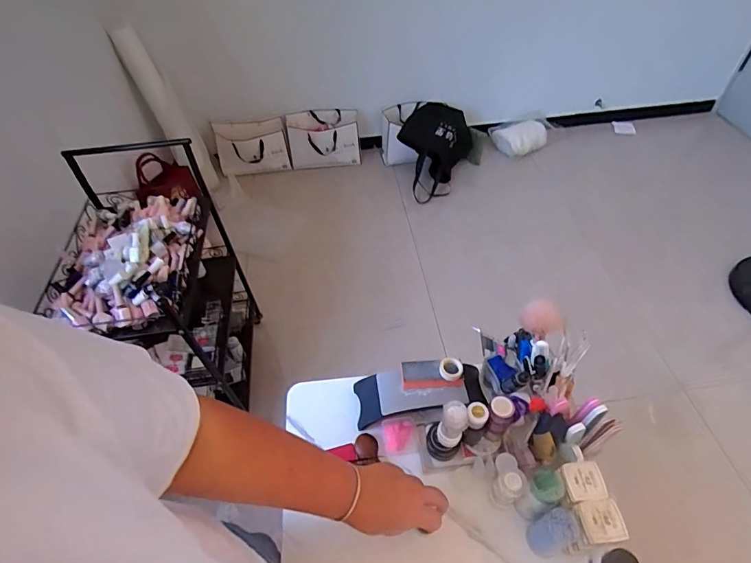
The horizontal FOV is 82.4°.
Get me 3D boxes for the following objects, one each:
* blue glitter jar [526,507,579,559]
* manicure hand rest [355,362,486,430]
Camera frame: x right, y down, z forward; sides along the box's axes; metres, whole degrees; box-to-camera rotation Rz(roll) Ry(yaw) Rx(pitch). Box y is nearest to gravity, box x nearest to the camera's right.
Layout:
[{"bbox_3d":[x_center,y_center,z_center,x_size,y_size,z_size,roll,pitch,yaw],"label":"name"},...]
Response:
[{"bbox_3d":[0.234,0.332,0.566,0.041,0.095,0.041,-2,50,2],"label":"blue glitter jar"},{"bbox_3d":[0.073,0.181,0.710,0.215,0.058,0.081,-10,50,-5],"label":"manicure hand rest"}]

